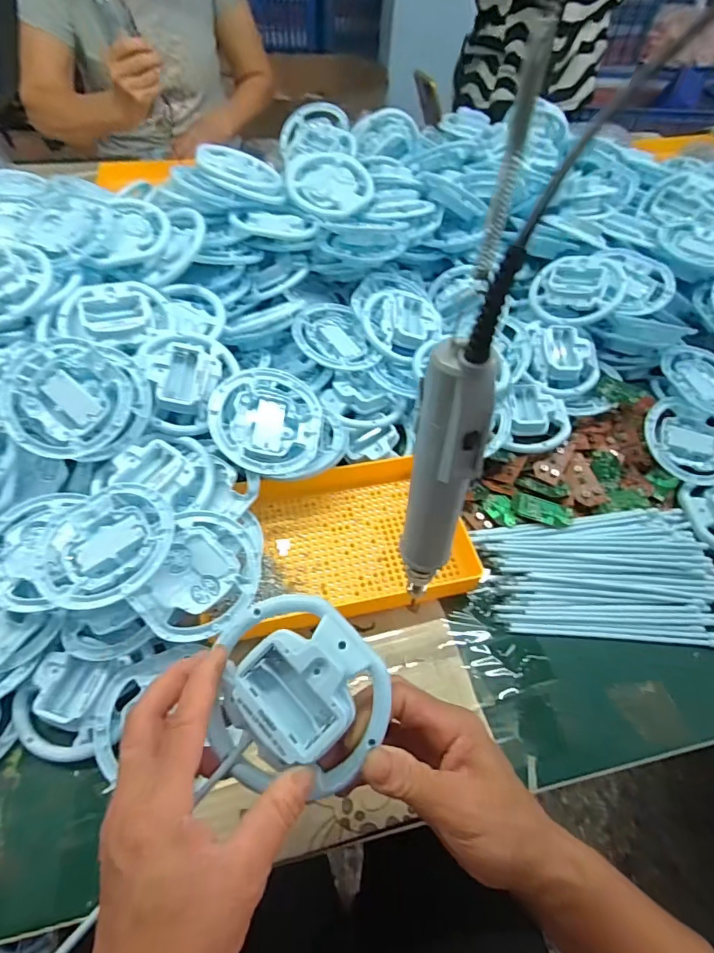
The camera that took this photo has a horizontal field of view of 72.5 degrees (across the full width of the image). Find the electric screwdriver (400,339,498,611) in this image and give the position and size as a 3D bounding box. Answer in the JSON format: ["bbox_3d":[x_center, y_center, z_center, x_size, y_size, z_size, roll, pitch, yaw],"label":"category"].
[{"bbox_3d":[0.044,0.008,0.280,0.025,0.184,0.041,-19,57,-16],"label":"electric screwdriver"}]

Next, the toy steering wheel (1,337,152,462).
[{"bbox_3d":[-0.246,-0.069,0.429,0.114,0.021,0.106,1,81,-8],"label":"toy steering wheel"}]

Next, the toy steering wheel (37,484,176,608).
[{"bbox_3d":[-0.193,0.055,0.382,0.098,0.030,0.100,1,54,-2],"label":"toy steering wheel"}]

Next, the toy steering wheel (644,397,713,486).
[{"bbox_3d":[0.353,-0.035,0.515,0.097,0.014,0.089,0,68,1],"label":"toy steering wheel"}]

